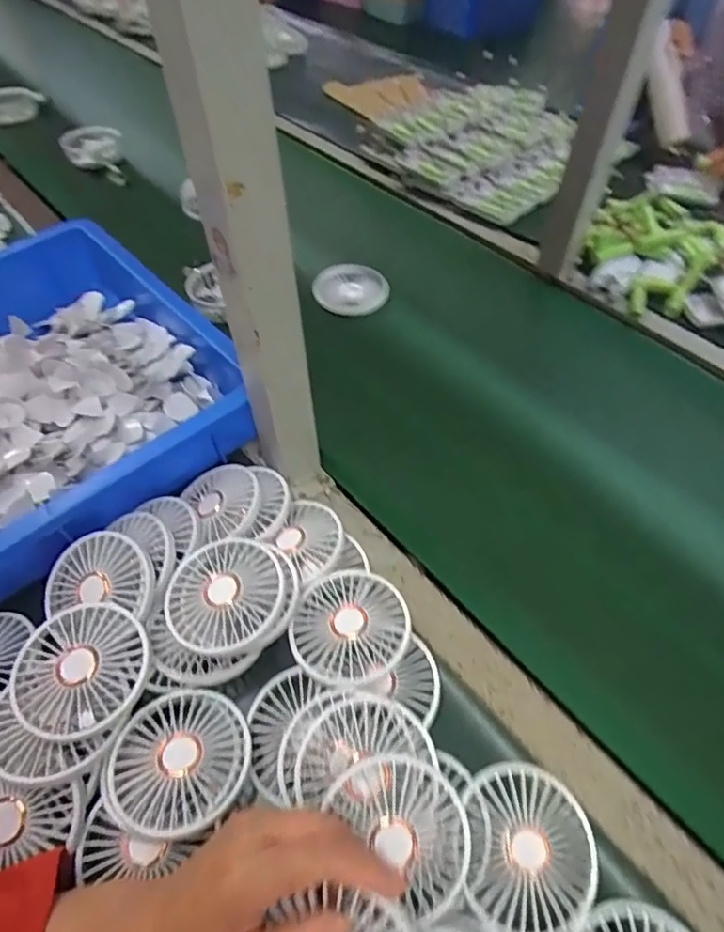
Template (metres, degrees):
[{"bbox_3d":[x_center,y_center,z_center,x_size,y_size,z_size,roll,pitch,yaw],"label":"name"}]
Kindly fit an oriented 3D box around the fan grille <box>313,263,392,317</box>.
[{"bbox_3d":[-0.011,-0.225,0.715,0.092,0.035,0.092,0,53,1],"label":"fan grille"}]

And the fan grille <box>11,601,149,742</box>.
[{"bbox_3d":[-0.189,0.138,0.377,0.081,0.019,0.087,1,59,-2],"label":"fan grille"}]

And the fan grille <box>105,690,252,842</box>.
[{"bbox_3d":[-0.119,0.193,0.365,0.086,0.019,0.085,0,53,1],"label":"fan grille"}]

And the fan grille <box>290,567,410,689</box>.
[{"bbox_3d":[-0.009,0.119,0.413,0.085,0.020,0.085,-2,52,2],"label":"fan grille"}]

